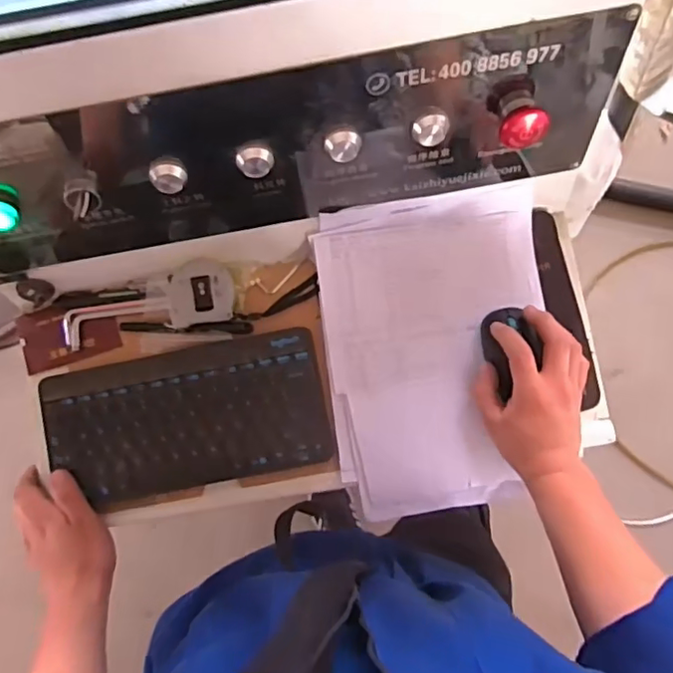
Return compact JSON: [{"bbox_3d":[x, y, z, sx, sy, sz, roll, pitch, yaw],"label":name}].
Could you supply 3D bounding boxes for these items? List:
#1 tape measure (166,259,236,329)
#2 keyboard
[{"bbox_3d":[-0.136,-0.044,0.588,0.067,0.039,0.065,0,86,1],"label":"tape measure"},{"bbox_3d":[-0.151,0.082,0.588,0.275,0.031,0.138,-12,88,1],"label":"keyboard"}]

